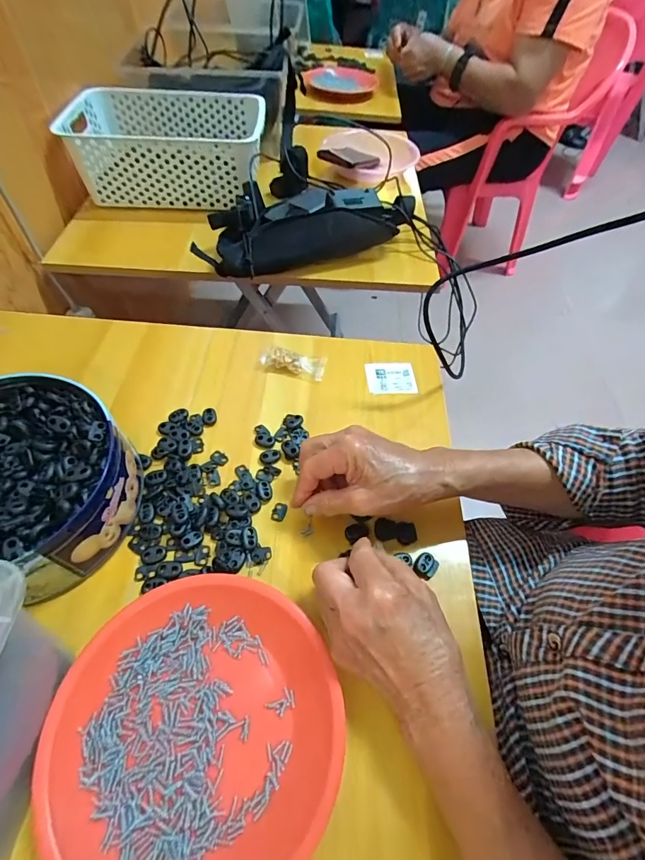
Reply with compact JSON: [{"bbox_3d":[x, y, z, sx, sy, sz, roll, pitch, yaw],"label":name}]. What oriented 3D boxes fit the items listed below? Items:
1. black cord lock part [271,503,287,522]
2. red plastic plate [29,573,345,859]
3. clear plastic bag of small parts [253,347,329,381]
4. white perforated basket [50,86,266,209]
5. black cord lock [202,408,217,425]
[{"bbox_3d":[-0.042,0.080,0.397,0.013,0.004,0.019,11,54,5],"label":"black cord lock part"},{"bbox_3d":[-0.087,0.205,0.284,0.196,0.026,0.184,2,54,-2],"label":"red plastic plate"},{"bbox_3d":[-0.039,-0.086,0.504,0.085,0.019,0.038,12,54,6],"label":"clear plastic bag of small parts"},{"bbox_3d":[-0.264,-0.496,0.720,0.306,0.104,0.224,-1,54,-4],"label":"white perforated basket"},{"bbox_3d":[-0.126,-0.014,0.456,0.014,0.012,0.018,-13,56,-13],"label":"black cord lock"}]

